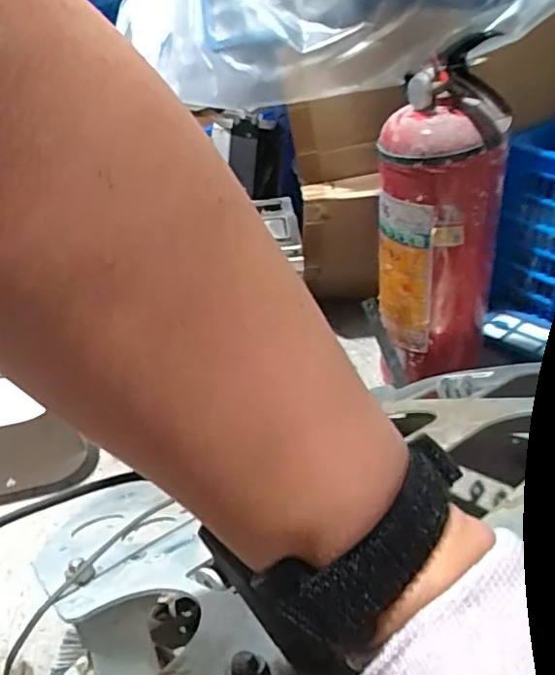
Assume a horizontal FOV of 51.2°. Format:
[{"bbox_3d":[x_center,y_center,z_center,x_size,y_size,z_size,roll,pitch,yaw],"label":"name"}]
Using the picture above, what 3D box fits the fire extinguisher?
[{"bbox_3d":[0.187,-0.116,0.703,0.147,0.379,0.113,10,39,21],"label":"fire extinguisher"}]

